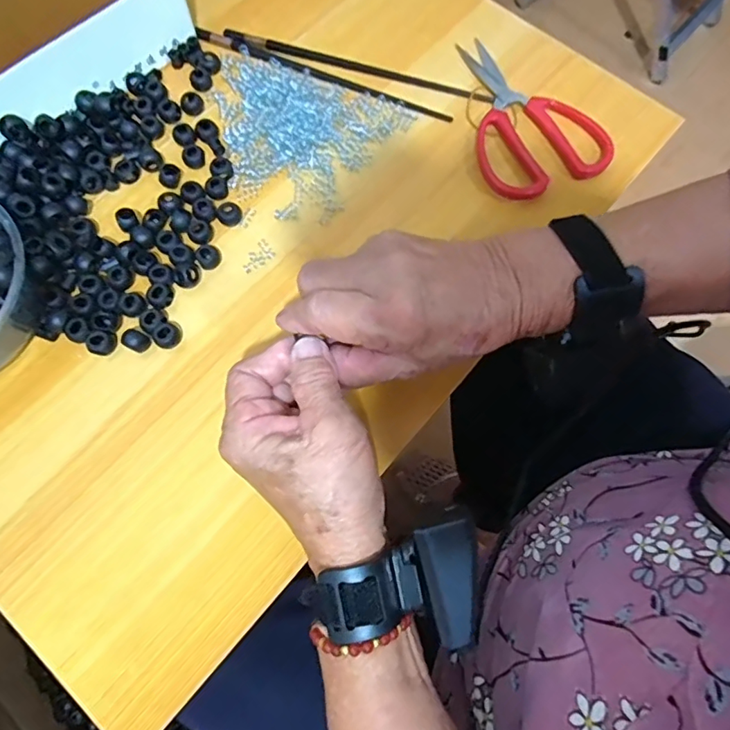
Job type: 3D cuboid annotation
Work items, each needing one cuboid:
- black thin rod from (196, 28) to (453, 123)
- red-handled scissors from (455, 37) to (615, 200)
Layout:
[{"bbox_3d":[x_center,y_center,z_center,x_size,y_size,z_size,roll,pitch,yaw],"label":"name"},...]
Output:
[{"bbox_3d":[-0.036,-0.243,0.425,0.226,0.004,0.011,23,74,5],"label":"black thin rod"},{"bbox_3d":[0.121,-0.209,0.417,0.108,0.016,0.158,-23,75,-9],"label":"red-handled scissors"}]

